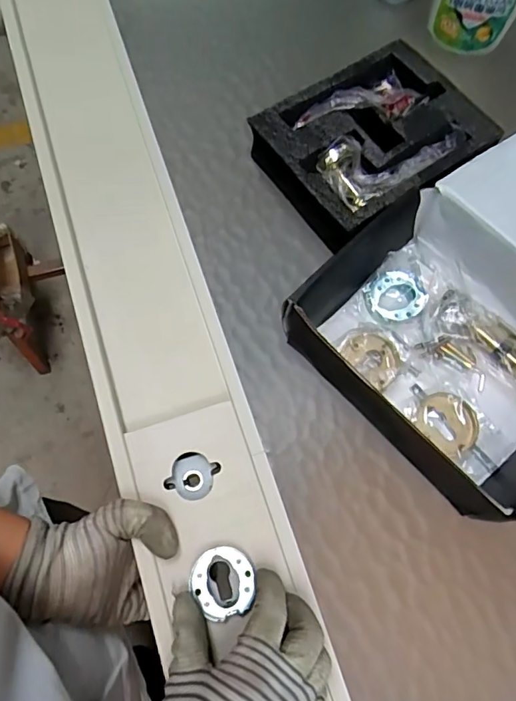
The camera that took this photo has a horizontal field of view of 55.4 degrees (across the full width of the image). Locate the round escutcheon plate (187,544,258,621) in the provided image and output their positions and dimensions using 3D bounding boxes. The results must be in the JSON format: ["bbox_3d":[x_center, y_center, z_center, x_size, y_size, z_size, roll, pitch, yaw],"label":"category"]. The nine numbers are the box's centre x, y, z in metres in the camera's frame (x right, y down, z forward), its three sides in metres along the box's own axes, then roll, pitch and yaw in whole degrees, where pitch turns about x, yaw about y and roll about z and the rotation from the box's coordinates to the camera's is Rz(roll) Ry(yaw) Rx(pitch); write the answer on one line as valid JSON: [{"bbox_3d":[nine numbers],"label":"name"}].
[{"bbox_3d":[-0.024,0.170,0.361,0.046,0.008,0.048,0,70,-1],"label":"round escutcheon plate"}]

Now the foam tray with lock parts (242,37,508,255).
[{"bbox_3d":[0.110,-0.197,0.487,0.198,0.063,0.158,-31,73,-12],"label":"foam tray with lock parts"}]

